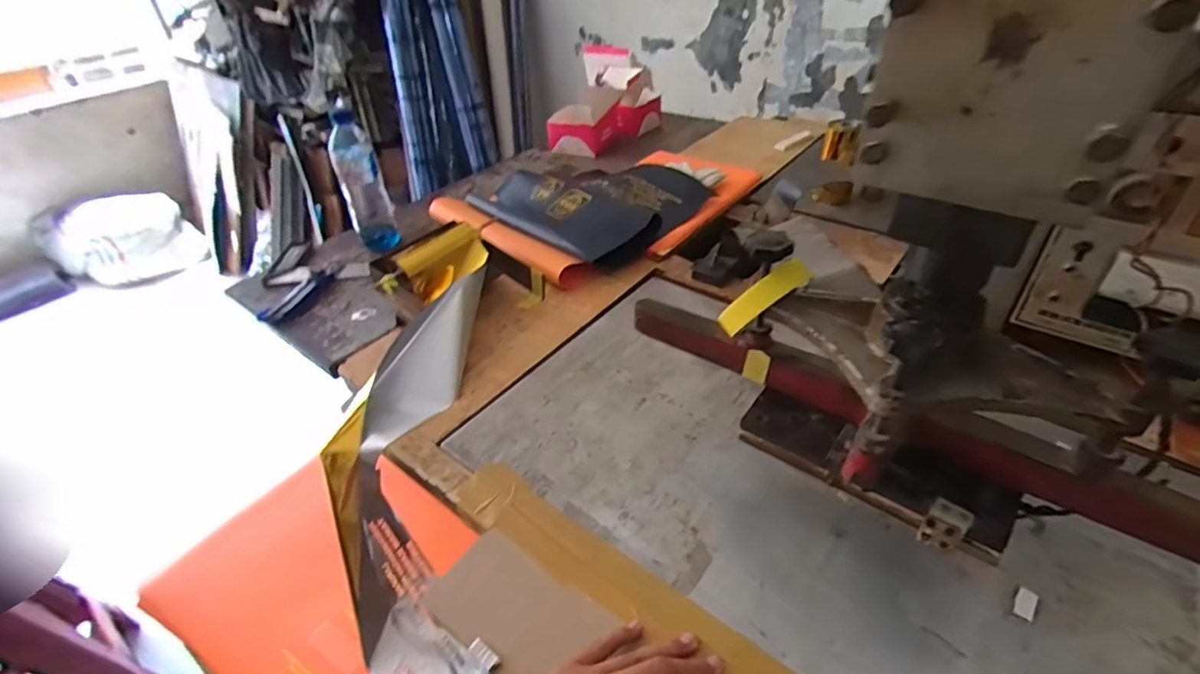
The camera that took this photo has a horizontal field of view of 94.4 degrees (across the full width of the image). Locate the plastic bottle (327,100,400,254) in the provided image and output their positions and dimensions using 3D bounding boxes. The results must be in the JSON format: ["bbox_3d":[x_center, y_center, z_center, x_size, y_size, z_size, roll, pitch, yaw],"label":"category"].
[{"bbox_3d":[-0.391,-0.244,0.918,0.070,0.217,0.071,-20,41,-16],"label":"plastic bottle"}]

